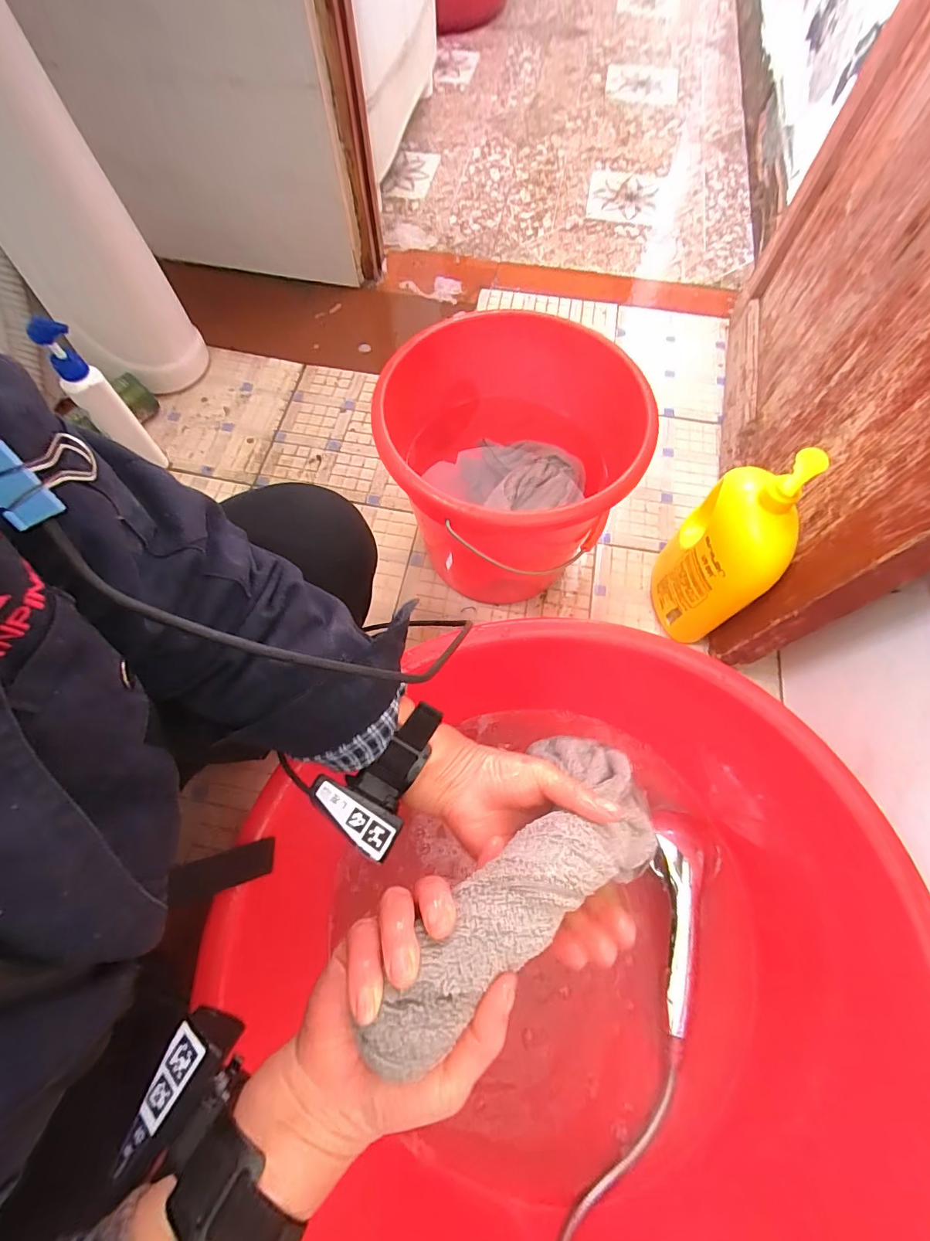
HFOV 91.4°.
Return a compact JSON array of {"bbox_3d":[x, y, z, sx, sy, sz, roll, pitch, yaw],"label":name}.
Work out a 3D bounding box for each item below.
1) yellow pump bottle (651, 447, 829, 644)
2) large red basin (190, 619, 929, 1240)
[{"bbox_3d":[0.321,-0.087,0.553,0.081,0.287,0.136,18,69,7],"label":"yellow pump bottle"},{"bbox_3d":[0.113,0.300,0.440,0.531,0.181,0.571,0,68,0],"label":"large red basin"}]

